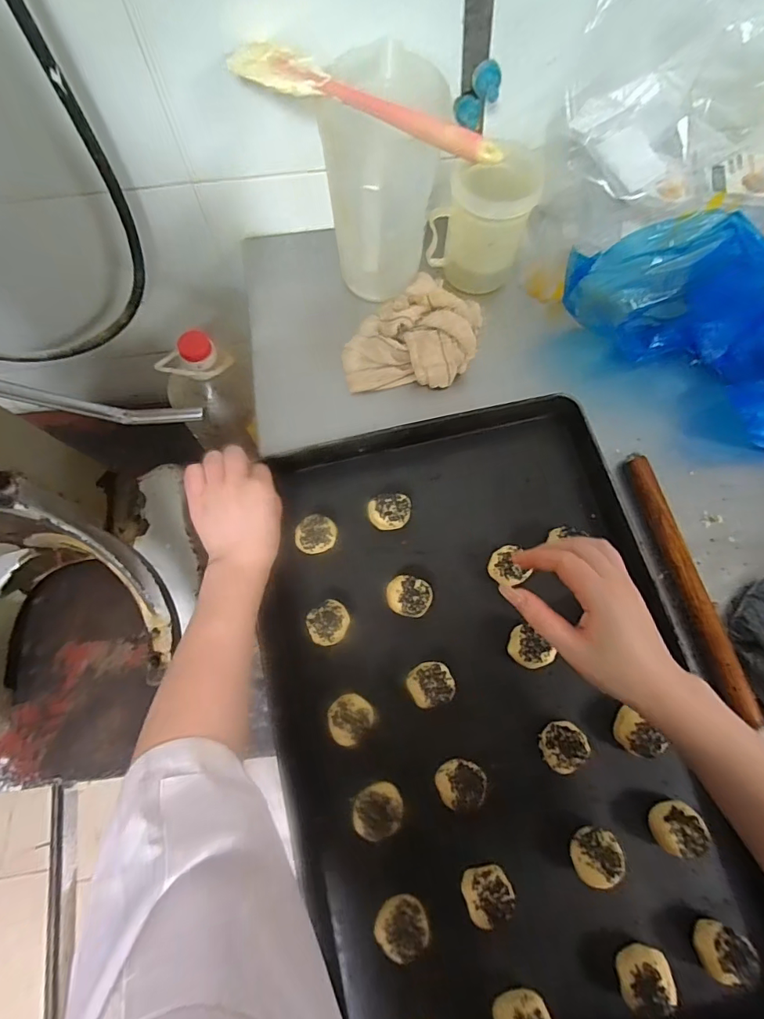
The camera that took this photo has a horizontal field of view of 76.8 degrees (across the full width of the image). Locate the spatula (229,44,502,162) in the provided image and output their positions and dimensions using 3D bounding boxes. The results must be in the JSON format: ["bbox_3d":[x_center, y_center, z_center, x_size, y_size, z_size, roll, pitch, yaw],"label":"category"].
[{"bbox_3d":[-0.024,-0.362,0.431,0.276,0.019,0.046,34,75,9],"label":"spatula"}]

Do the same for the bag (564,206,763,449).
[{"bbox_3d":[0.417,-0.225,0.539,0.358,0.145,0.206,40,76,10],"label":"bag"}]

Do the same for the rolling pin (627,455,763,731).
[{"bbox_3d":[0.323,0.072,0.509,0.022,0.020,0.279,-13,73,-5],"label":"rolling pin"}]

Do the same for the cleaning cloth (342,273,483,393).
[{"bbox_3d":[0.039,-0.228,0.594,0.178,0.054,0.153,-6,73,-3],"label":"cleaning cloth"}]

